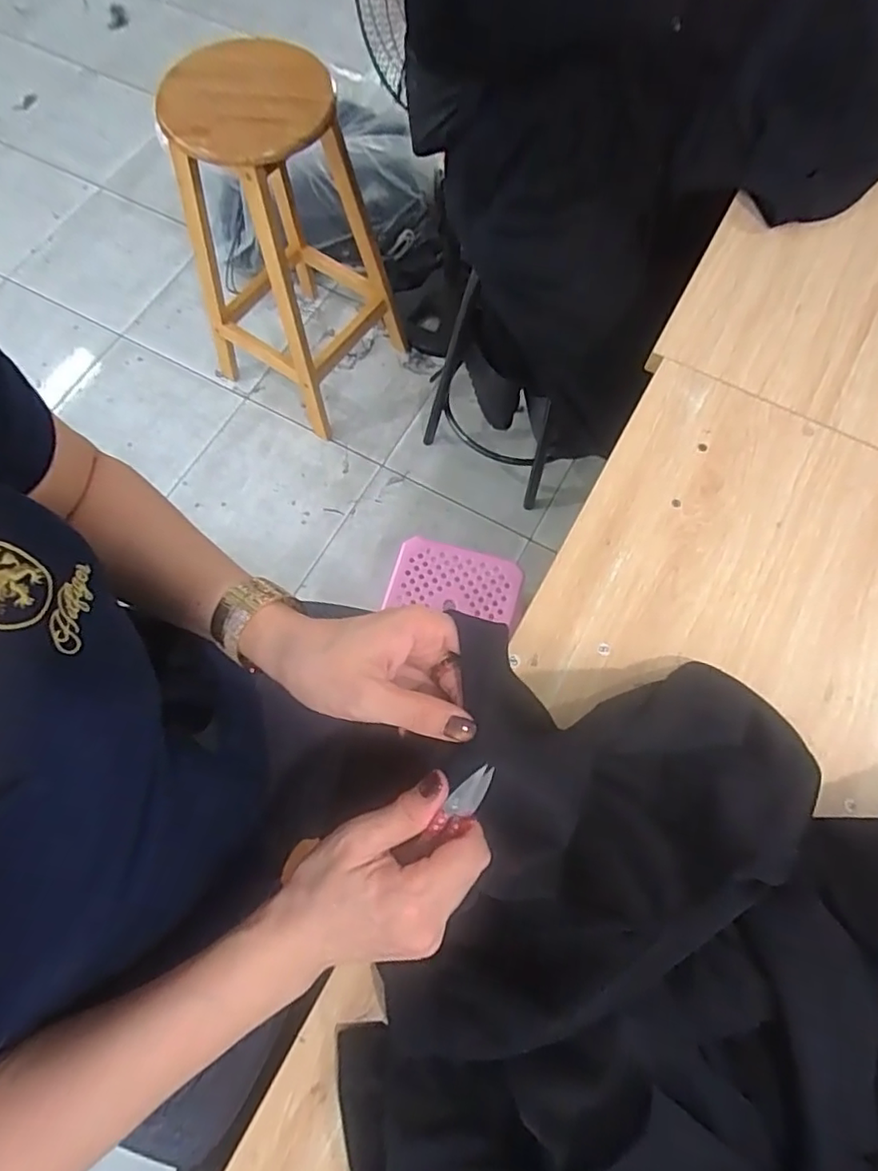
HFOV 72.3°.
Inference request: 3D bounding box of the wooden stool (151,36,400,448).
[{"bbox_3d":[-0.316,-0.697,1.248,0.304,0.657,0.331,32,74,12],"label":"wooden stool"}]

